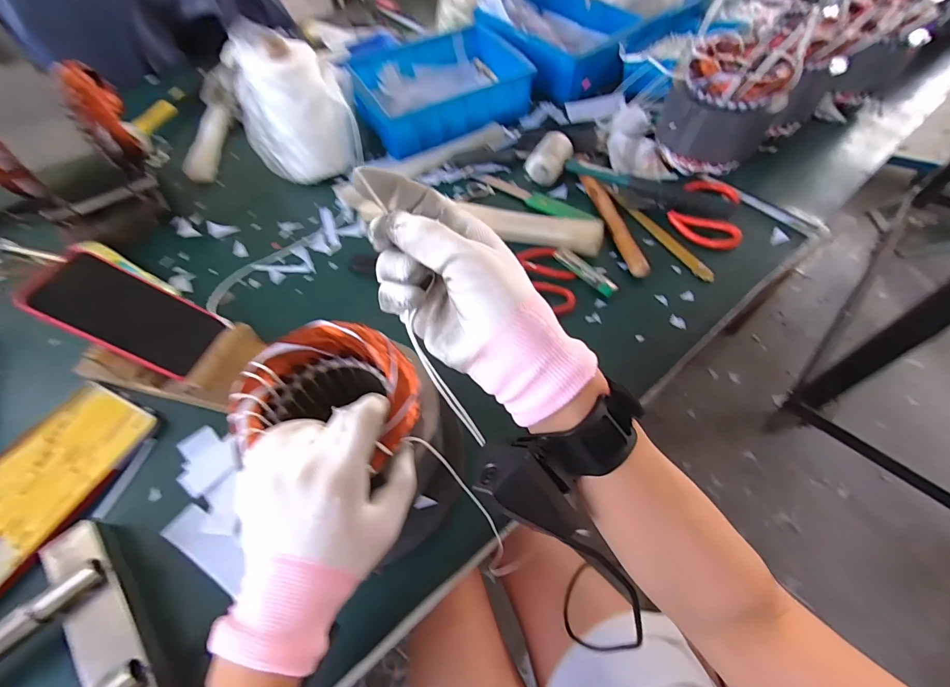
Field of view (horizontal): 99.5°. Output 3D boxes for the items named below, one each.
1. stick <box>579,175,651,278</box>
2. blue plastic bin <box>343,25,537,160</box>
[{"bbox_3d":[0.193,-0.173,0.559,0.024,0.020,0.199,-10,58,-4],"label":"stick"},{"bbox_3d":[-0.064,-0.439,0.693,0.272,0.076,0.194,-25,60,-13],"label":"blue plastic bin"}]

